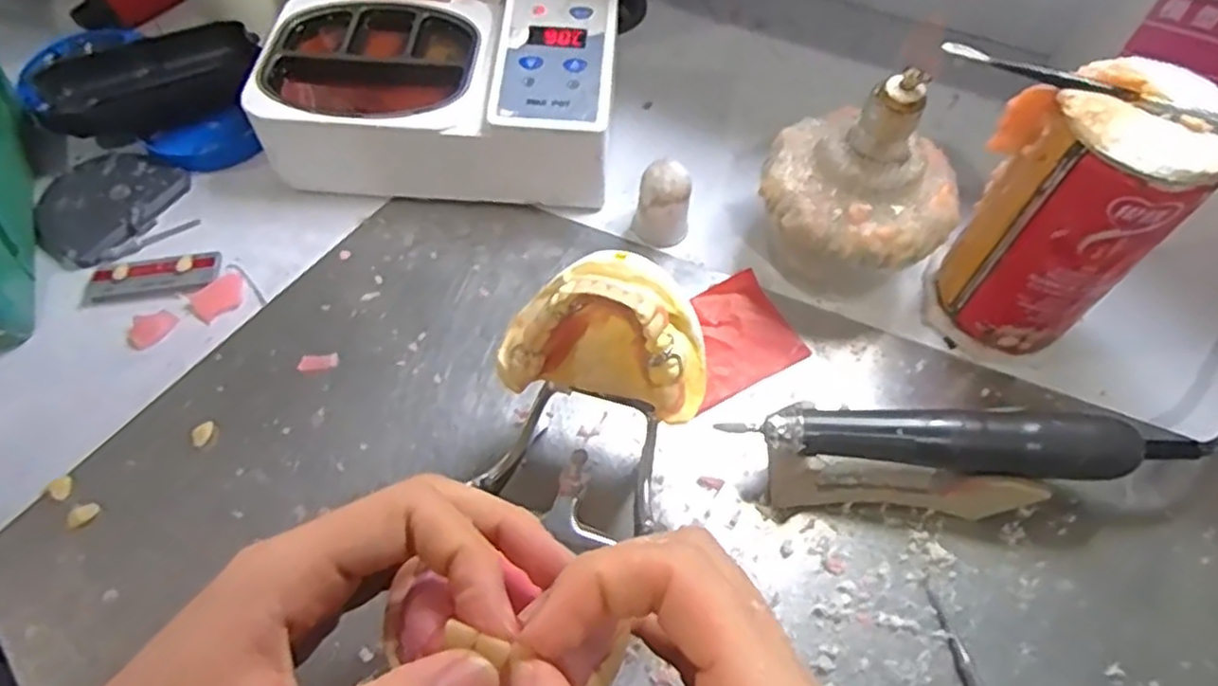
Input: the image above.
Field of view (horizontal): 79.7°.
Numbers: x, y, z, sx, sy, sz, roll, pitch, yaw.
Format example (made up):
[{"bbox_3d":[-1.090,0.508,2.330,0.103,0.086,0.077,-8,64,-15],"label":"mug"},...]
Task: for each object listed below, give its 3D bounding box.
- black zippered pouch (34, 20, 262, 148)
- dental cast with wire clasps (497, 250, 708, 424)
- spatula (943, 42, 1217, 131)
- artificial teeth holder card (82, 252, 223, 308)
[{"bbox_3d":[-0.262,-0.152,0.423,0.117,0.035,0.054,-24,63,-17],"label":"black zippered pouch"},{"bbox_3d":[0.000,-0.003,0.272,0.074,0.055,0.029,12,32,7],"label":"dental cast with wire clasps"},{"bbox_3d":[0.206,-0.084,0.265,0.164,0.008,0.009,25,61,12],"label":"spatula"},{"bbox_3d":[-0.230,-0.032,0.368,0.063,0.008,0.024,-14,60,-11],"label":"artificial teeth holder card"}]

